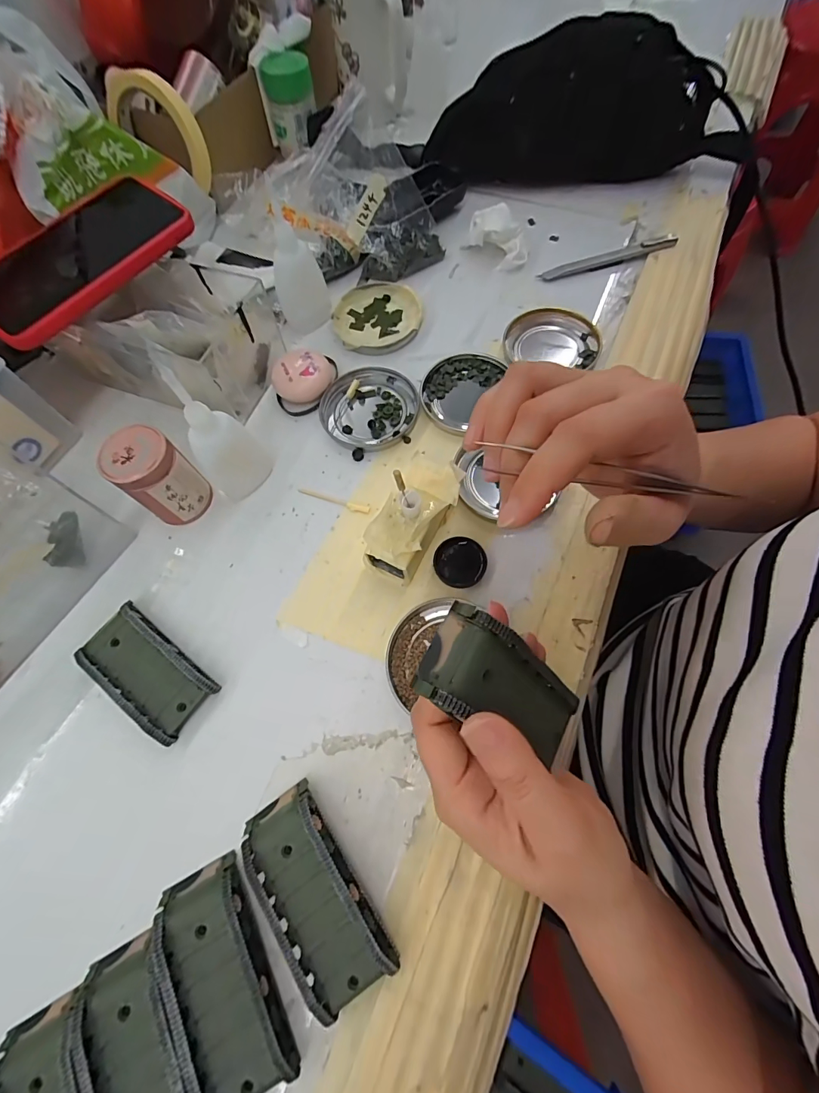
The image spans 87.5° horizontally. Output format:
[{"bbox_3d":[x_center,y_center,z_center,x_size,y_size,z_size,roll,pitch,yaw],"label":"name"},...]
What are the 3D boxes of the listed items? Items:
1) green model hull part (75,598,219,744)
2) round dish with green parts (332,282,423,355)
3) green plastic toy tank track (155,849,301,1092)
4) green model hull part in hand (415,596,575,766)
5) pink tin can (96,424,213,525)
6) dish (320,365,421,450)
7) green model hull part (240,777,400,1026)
[{"bbox_3d":[-0.171,0.079,0.277,0.091,0.020,0.045,35,73,16],"label":"green model hull part"},{"bbox_3d":[-0.029,-0.209,0.392,0.078,0.017,0.081,-1,68,3],"label":"round dish with green parts"},{"bbox_3d":[-0.095,0.217,0.215,0.045,0.017,0.096,-28,69,-8],"label":"green plastic toy tank track"},{"bbox_3d":[0.047,0.064,0.196,0.091,0.019,0.042,35,68,-28],"label":"green model hull part in hand"},{"bbox_3d":[-0.176,-0.048,0.304,0.042,0.065,0.043,-1,68,3],"label":"pink tin can"},{"bbox_3d":[-0.033,-0.113,0.351,0.074,0.010,0.078,-1,68,3],"label":"dish"},{"bbox_3d":[-0.052,0.182,0.225,0.047,0.023,0.097,-35,70,-11],"label":"green model hull part"}]

